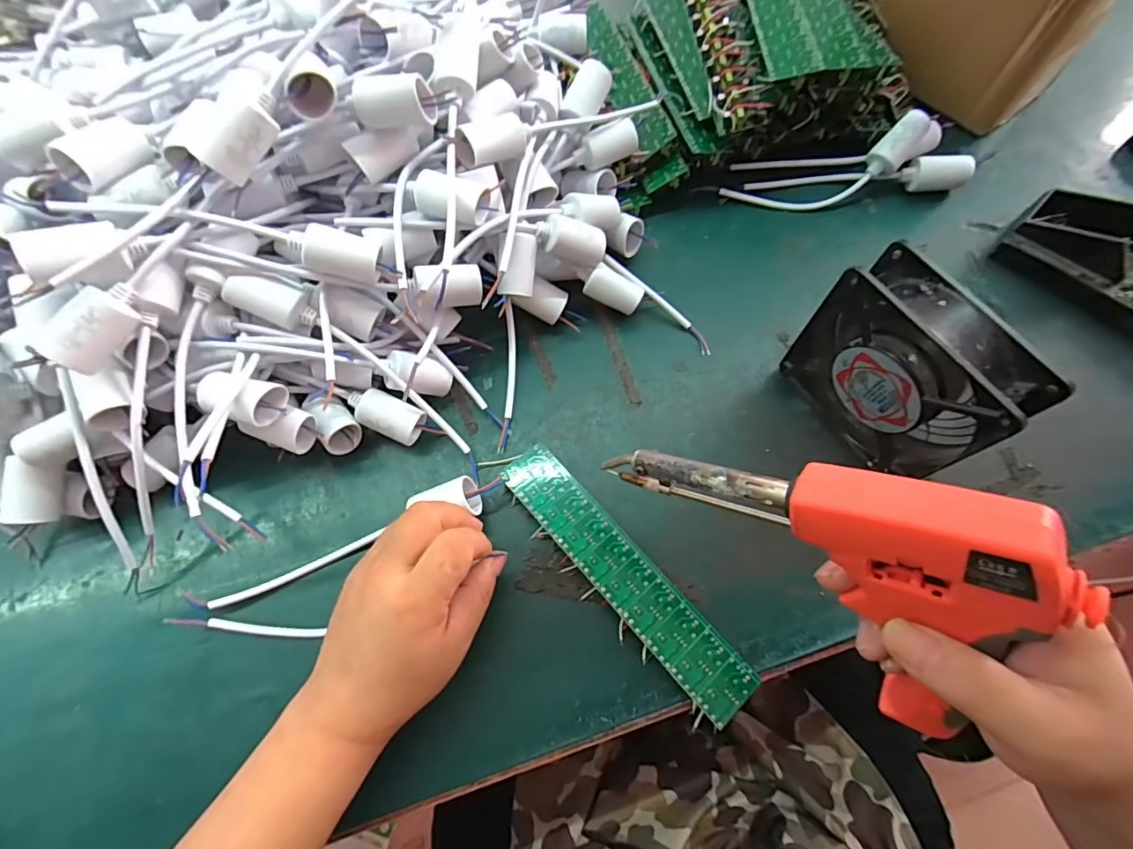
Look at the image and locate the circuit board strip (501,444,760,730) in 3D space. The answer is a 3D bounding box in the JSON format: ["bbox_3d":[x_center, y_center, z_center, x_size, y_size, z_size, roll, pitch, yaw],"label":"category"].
[{"bbox_3d":[0.035,0.096,0.331,0.039,0.017,0.199,-39,71,-14],"label":"circuit board strip"}]

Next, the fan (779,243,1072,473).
[{"bbox_3d":[0.211,-0.032,0.323,0.043,0.122,0.118,-28,69,-10],"label":"fan"}]

